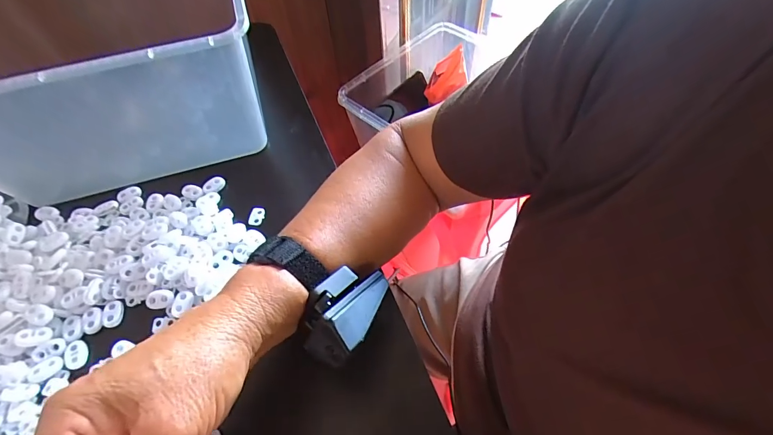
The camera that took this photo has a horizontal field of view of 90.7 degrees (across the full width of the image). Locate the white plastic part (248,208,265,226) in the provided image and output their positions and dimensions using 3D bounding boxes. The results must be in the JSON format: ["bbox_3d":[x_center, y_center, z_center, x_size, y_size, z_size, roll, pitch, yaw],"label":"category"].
[{"bbox_3d":[-0.126,0.000,0.369,0.015,0.006,0.019,-1,56,3],"label":"white plastic part"}]

